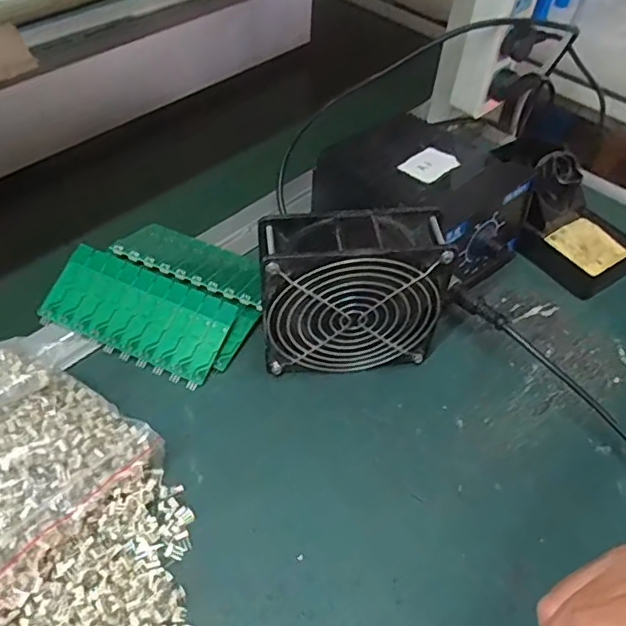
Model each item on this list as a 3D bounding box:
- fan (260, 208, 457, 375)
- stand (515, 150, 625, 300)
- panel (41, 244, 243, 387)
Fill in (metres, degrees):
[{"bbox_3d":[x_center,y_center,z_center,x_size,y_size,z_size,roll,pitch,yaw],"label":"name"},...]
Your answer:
[{"bbox_3d":[0.028,-0.013,0.395,0.126,0.118,0.053,-3,52,-6],"label":"fan"},{"bbox_3d":[0.226,-0.076,0.485,0.073,0.075,0.098,-34,61,-27],"label":"stand"},{"bbox_3d":[-0.132,0.001,0.430,0.137,0.004,0.069,22,75,9],"label":"panel"}]

